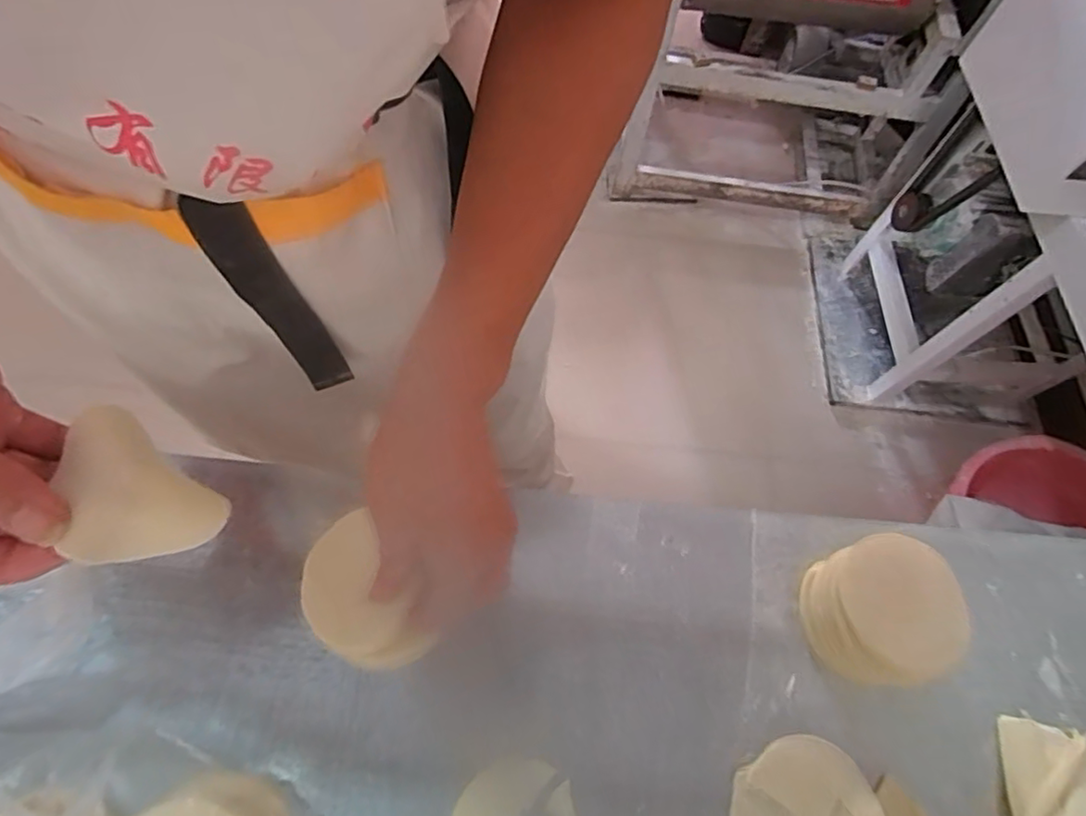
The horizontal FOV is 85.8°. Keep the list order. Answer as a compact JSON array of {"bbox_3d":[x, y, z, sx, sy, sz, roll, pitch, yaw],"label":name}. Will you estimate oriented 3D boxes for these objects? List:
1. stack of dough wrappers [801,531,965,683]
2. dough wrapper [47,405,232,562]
[{"bbox_3d":[0.233,0.138,0.400,0.098,0.043,0.092,-5,64,-6],"label":"stack of dough wrappers"},{"bbox_3d":[-0.200,0.043,0.277,0.080,0.013,0.057,47,45,-13],"label":"dough wrapper"}]

